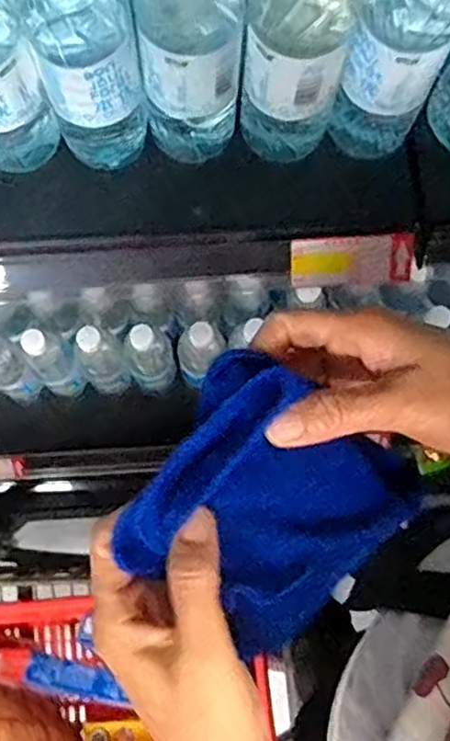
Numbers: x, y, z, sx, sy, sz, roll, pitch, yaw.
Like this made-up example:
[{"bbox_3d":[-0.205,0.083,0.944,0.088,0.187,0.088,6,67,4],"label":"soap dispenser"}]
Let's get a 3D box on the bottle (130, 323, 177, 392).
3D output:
[{"bbox_3d":[-0.098,-0.017,0.913,0.057,0.161,0.054,0,78,-1],"label":"bottle"}]

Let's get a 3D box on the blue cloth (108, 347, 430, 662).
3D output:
[{"bbox_3d":[0.023,0.067,0.327,0.118,0.026,0.113,37,86,-12],"label":"blue cloth"}]

